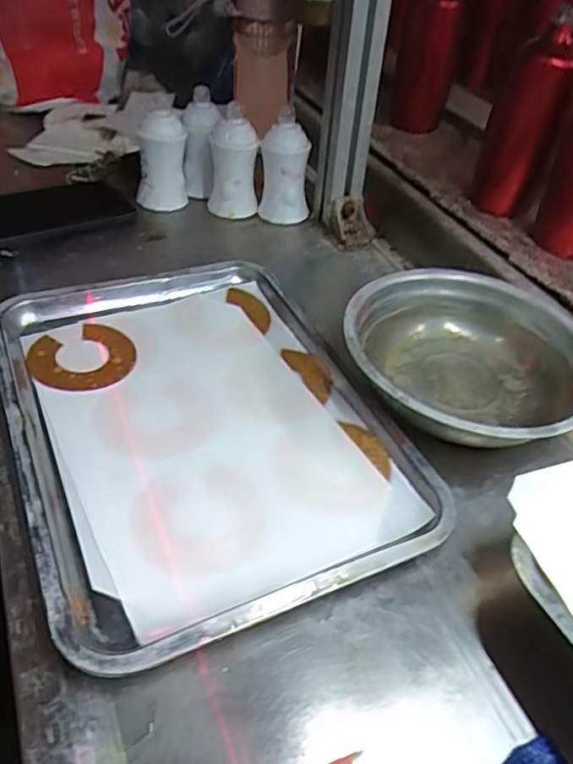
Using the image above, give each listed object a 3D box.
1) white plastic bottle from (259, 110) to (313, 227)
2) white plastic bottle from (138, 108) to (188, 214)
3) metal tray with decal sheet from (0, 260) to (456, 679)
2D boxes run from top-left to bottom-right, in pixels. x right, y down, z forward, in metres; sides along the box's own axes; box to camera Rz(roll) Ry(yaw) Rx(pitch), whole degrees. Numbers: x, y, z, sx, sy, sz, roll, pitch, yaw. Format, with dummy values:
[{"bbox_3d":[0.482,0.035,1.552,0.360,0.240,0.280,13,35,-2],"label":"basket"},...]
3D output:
[{"bbox_3d":[-0.001,-0.239,0.675,0.051,0.109,0.044,-10,42,-6],"label":"white plastic bottle"},{"bbox_3d":[-0.142,-0.252,0.689,0.056,0.109,0.050,0,43,-8],"label":"white plastic bottle"},{"bbox_3d":[-0.066,0.013,0.453,0.258,0.024,0.343,-16,47,-20],"label":"metal tray with decal sheet"}]

